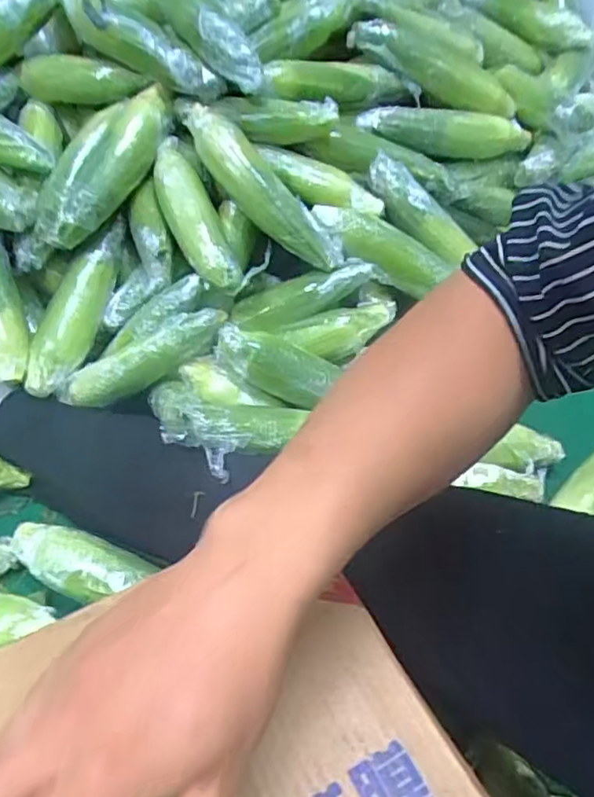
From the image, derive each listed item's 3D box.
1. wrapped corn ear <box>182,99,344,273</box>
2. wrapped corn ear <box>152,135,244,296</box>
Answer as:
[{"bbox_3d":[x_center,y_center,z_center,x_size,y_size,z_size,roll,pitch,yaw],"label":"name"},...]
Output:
[{"bbox_3d":[-0.045,-0.240,0.707,0.249,0.043,0.052,48,58,1],"label":"wrapped corn ear"},{"bbox_3d":[-0.117,-0.206,0.701,0.055,0.044,0.212,-20,70,-17],"label":"wrapped corn ear"}]

